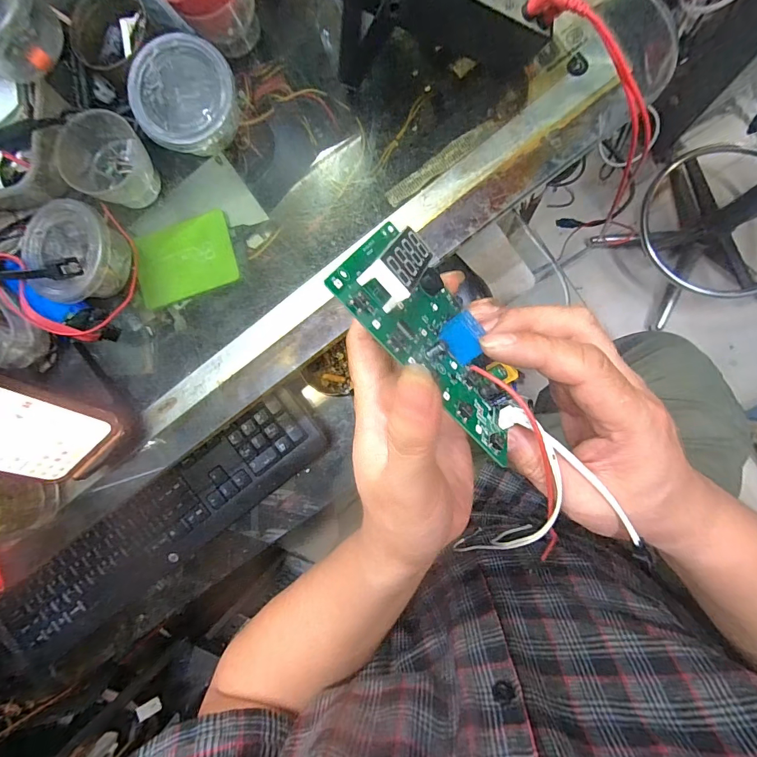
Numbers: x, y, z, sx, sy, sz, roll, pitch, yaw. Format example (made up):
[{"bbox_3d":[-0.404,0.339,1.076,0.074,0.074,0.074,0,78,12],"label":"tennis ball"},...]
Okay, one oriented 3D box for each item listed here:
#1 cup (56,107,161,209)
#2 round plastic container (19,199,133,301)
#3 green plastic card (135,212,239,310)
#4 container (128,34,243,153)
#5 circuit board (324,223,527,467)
[{"bbox_3d":[-0.215,-0.174,0.324,0.050,0.047,0.058,10,90,9],"label":"cup"},{"bbox_3d":[-0.245,-0.100,0.326,0.070,0.052,0.074,0,89,9],"label":"round plastic container"},{"bbox_3d":[-0.179,-0.110,0.371,0.095,0.008,0.069,-17,86,8],"label":"green plastic card"},{"bbox_3d":[-0.150,-0.220,0.316,0.075,0.043,0.079,0,101,-1],"label":"container"},{"bbox_3d":[0.035,-0.027,0.194,0.108,0.087,0.017,44,128,-14],"label":"circuit board"}]

